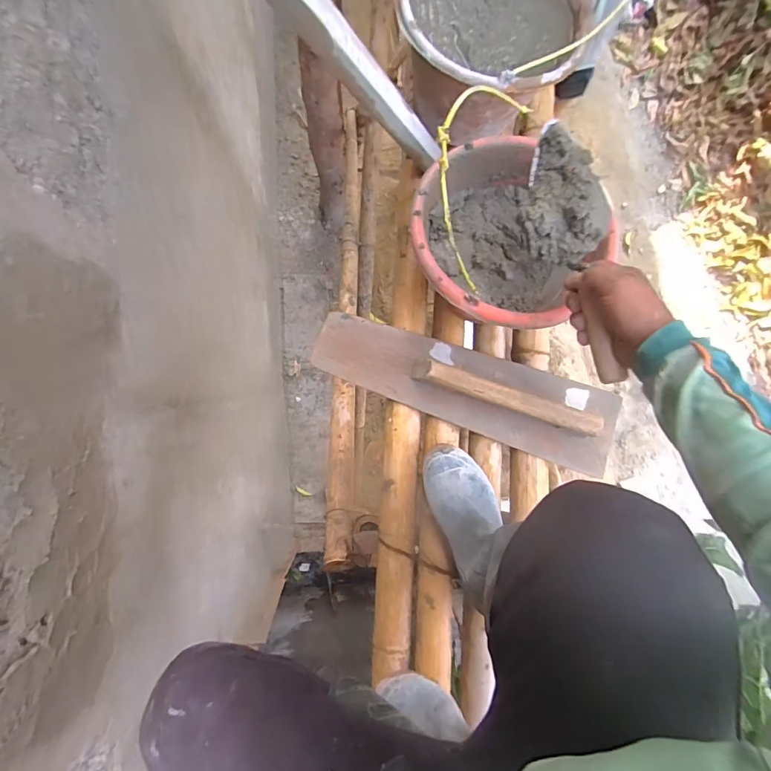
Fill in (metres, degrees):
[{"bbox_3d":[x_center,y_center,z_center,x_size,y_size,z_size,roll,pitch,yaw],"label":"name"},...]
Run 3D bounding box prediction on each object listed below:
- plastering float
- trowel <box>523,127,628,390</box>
[{"bbox_3d":[0.141,0.001,0.743,0.518,0.071,0.140,20,85,-3],"label":"plastering float"},{"bbox_3d":[0.212,-0.148,0.490,0.079,0.053,0.291,-11,85,-5],"label":"trowel"}]

